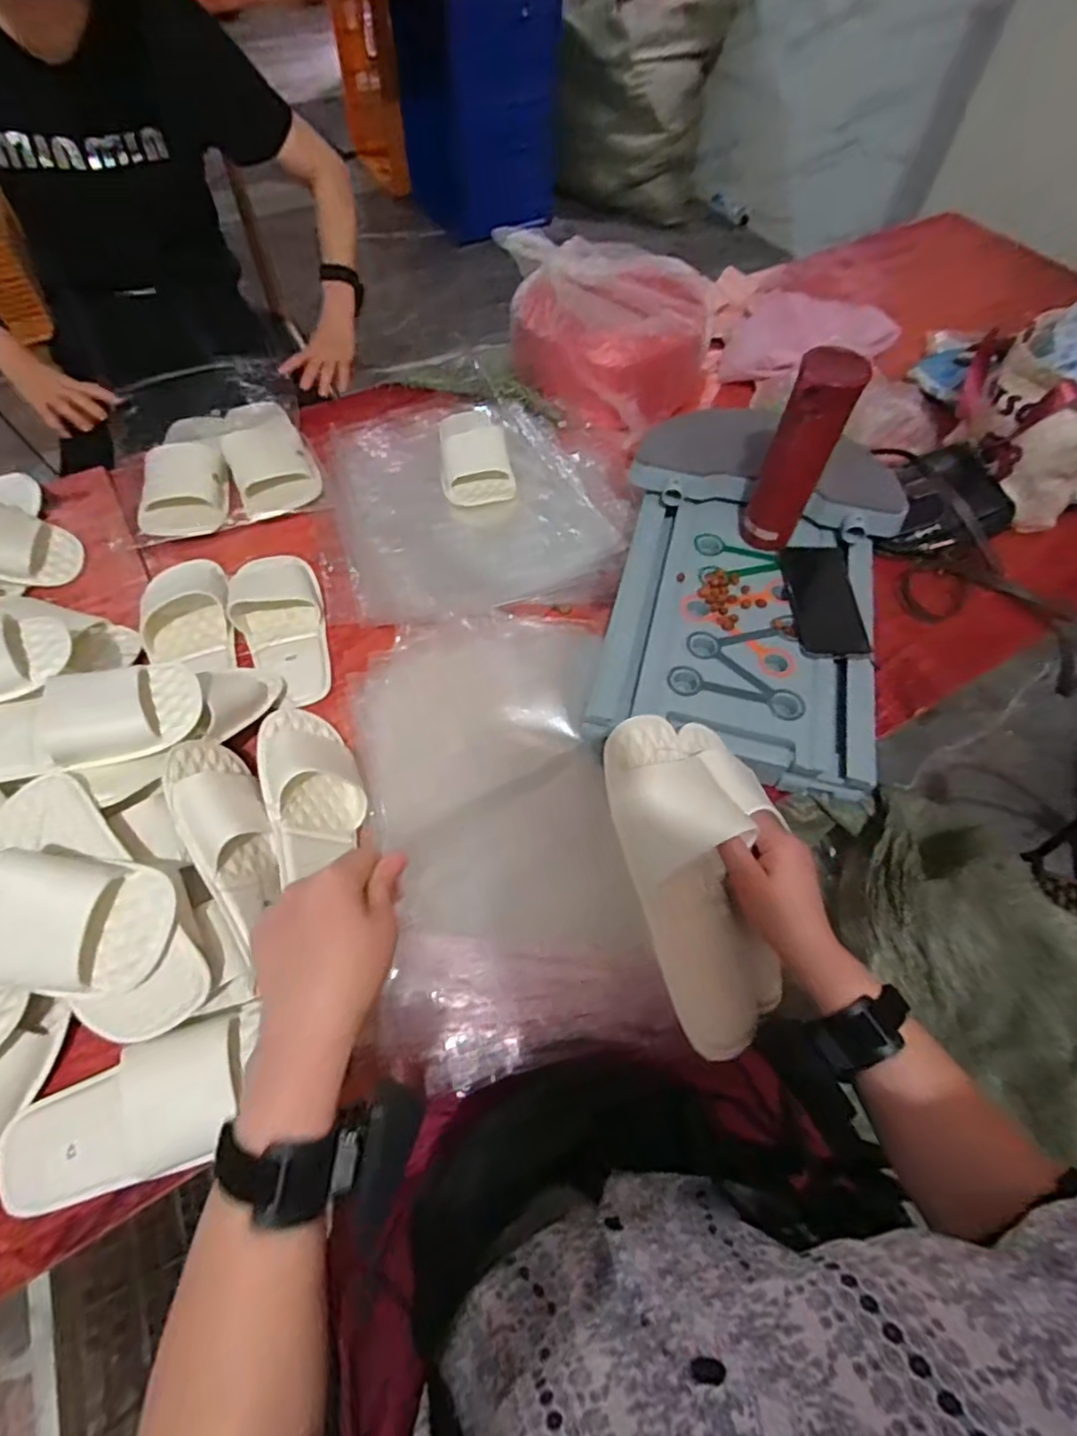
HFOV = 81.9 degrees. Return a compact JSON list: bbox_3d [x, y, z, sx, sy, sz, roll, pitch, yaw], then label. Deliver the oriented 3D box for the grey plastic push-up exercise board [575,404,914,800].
[{"bbox_3d":[0.260,-0.156,0.722,0.343,0.105,0.455,11,60,4],"label":"grey plastic push-up exercise board"}]

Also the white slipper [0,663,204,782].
[{"bbox_3d":[-0.416,0.008,0.538,0.219,0.042,0.090,-21,63,-14],"label":"white slipper"}]

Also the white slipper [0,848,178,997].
[{"bbox_3d":[-0.381,0.142,0.456,0.215,0.052,0.096,10,60,3],"label":"white slipper"}]

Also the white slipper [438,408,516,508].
[{"bbox_3d":[-0.096,-0.389,0.889,0.101,0.053,0.206,-11,61,-9],"label":"white slipper"}]

